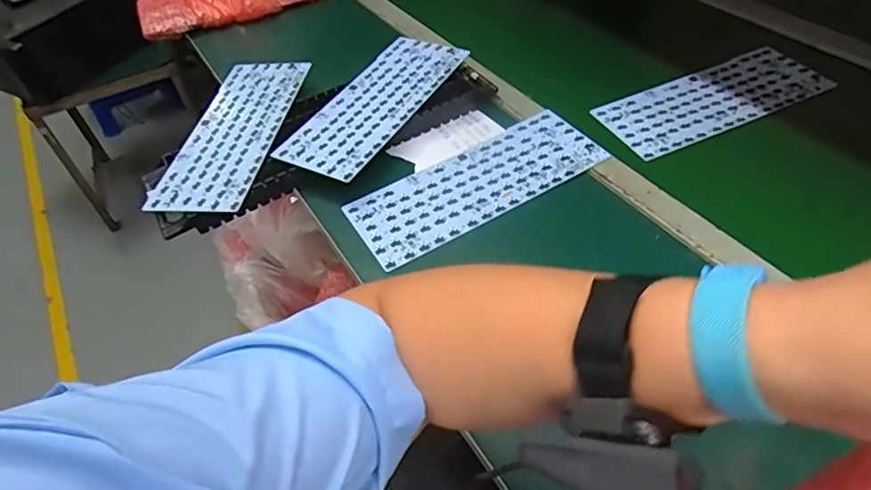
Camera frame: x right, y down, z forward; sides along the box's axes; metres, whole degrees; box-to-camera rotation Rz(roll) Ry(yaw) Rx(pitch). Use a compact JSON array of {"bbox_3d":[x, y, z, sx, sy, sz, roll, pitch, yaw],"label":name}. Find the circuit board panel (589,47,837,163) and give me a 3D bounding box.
[{"bbox_3d":[0.372,-0.195,0.728,0.305,0.006,0.117,-22,50,-13],"label":"circuit board panel"}]

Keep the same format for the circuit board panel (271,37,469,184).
[{"bbox_3d":[-0.074,-0.196,0.730,0.113,0.010,0.307,22,54,20],"label":"circuit board panel"}]

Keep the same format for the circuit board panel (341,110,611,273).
[{"bbox_3d":[0.050,-0.075,0.650,0.304,0.005,0.118,-27,52,-16],"label":"circuit board panel"}]

